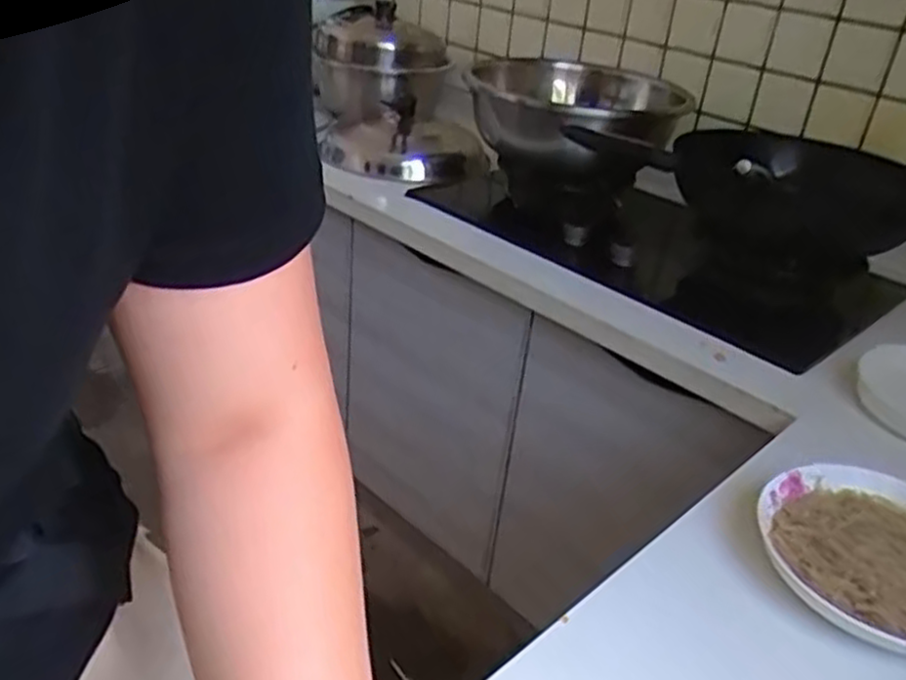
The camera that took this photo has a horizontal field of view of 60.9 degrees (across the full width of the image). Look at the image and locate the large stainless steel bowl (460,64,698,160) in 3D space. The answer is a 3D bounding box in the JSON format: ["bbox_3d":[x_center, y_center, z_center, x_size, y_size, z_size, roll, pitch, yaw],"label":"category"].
[{"bbox_3d":[0.207,-0.354,1.224,0.320,0.109,0.269,22,33,25],"label":"large stainless steel bowl"}]

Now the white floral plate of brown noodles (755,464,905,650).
[{"bbox_3d":[0.346,0.177,0.628,0.186,0.037,0.188,5,30,-3],"label":"white floral plate of brown noodles"}]

